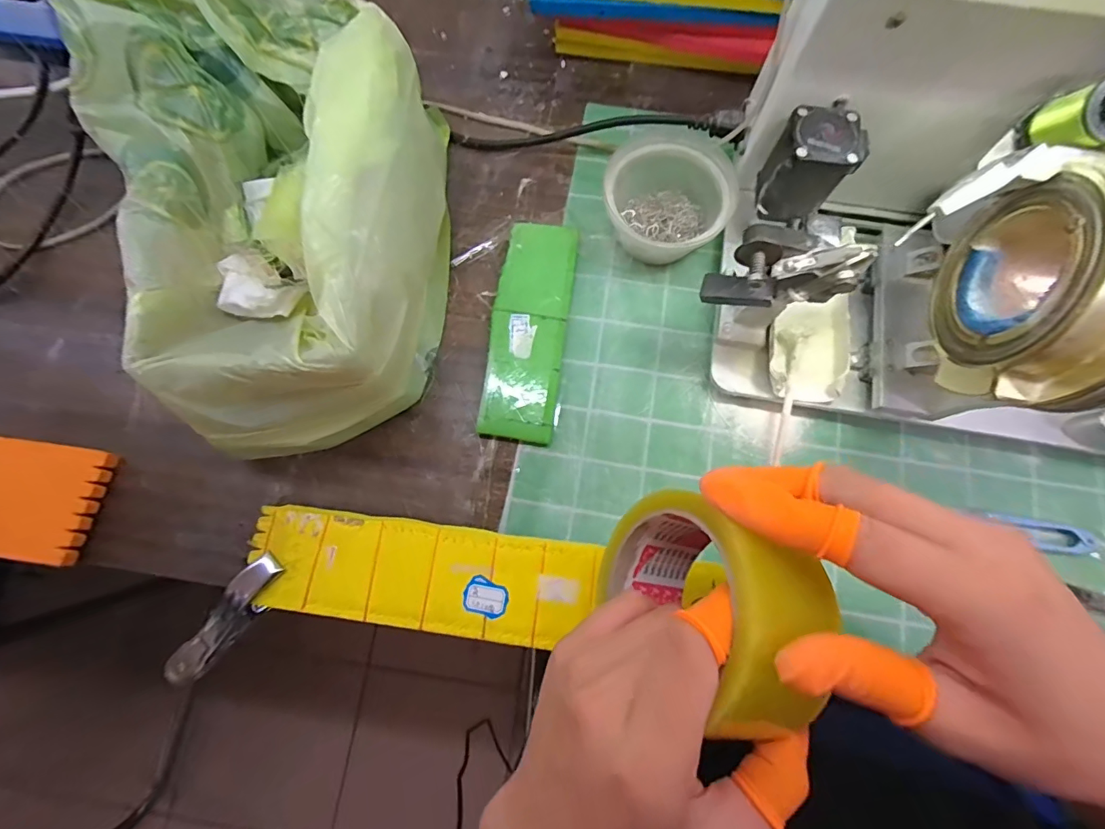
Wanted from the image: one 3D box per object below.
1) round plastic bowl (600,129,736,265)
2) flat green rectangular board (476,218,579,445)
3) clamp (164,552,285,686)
[{"bbox_3d":[0.090,-0.174,0.384,0.100,0.053,0.098,4,77,1],"label":"round plastic bowl"},{"bbox_3d":[-0.018,-0.069,0.373,0.056,0.015,0.178,8,77,2],"label":"flat green rectangular board"},{"bbox_3d":[-0.224,0.140,0.333,0.021,0.042,0.115,42,101,8],"label":"clamp"}]

